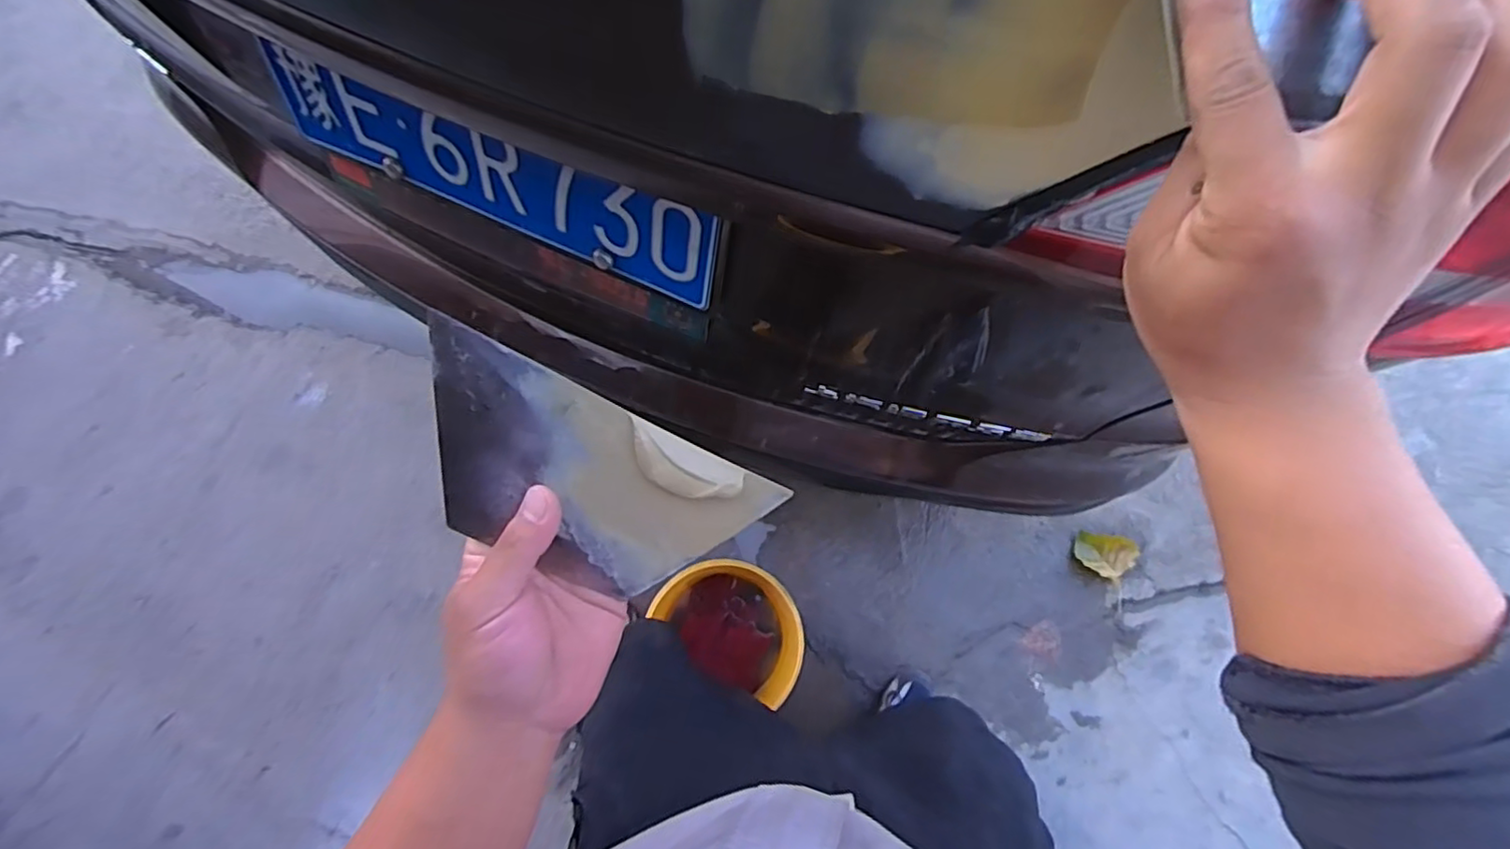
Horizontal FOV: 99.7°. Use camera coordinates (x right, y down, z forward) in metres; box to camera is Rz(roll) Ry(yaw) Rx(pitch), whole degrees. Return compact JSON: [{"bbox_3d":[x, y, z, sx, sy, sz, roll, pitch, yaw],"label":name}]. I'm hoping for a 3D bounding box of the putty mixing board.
[{"bbox_3d":[-0.086,0.034,0.317,0.168,0.011,0.106,26,117,-11],"label":"putty mixing board"}]

